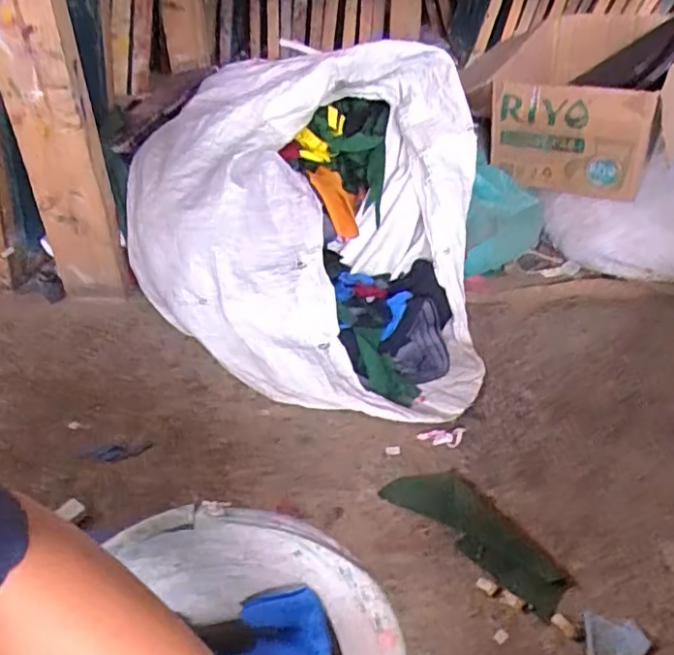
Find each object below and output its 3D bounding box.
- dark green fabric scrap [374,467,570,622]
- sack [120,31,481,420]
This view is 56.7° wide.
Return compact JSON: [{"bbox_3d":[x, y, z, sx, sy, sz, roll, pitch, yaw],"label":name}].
[{"bbox_3d":[0.150,0.211,0.659,0.083,0.008,0.202,-31,45,-34],"label":"dark green fabric scrap"},{"bbox_3d":[-0.064,-0.197,0.957,0.523,0.320,0.629,0,36,3],"label":"sack"}]

